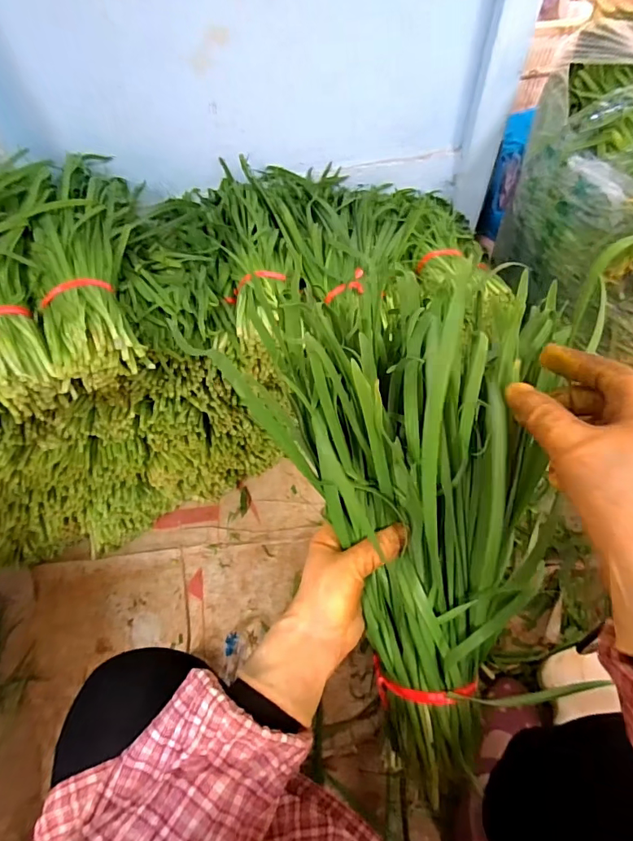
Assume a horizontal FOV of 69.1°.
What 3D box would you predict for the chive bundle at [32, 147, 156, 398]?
[{"bbox_3d":[-0.323,-0.258,0.653,0.122,0.078,0.466,-16,61,-6],"label":"chive bundle"}]

